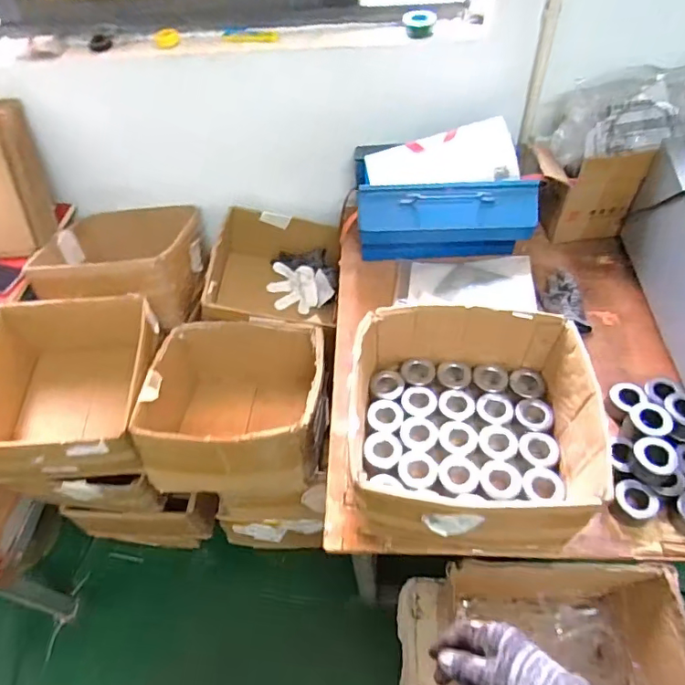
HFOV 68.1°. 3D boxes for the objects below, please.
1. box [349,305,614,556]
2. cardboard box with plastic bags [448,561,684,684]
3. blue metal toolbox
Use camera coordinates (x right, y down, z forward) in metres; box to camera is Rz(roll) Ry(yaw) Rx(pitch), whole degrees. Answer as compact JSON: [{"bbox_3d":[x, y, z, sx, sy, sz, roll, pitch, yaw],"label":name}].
[{"bbox_3d":[0.193,0.123,0.789,0.338,0.166,0.340,0,53,5],"label":"box"},{"bbox_3d":[0.322,0.516,0.771,0.307,0.290,0.294,0,53,5],"label":"cardboard box with plastic bags"},{"bbox_3d":[0.212,-0.286,1.072,0.346,0.176,0.202,-3,53,3],"label":"blue metal toolbox"}]

